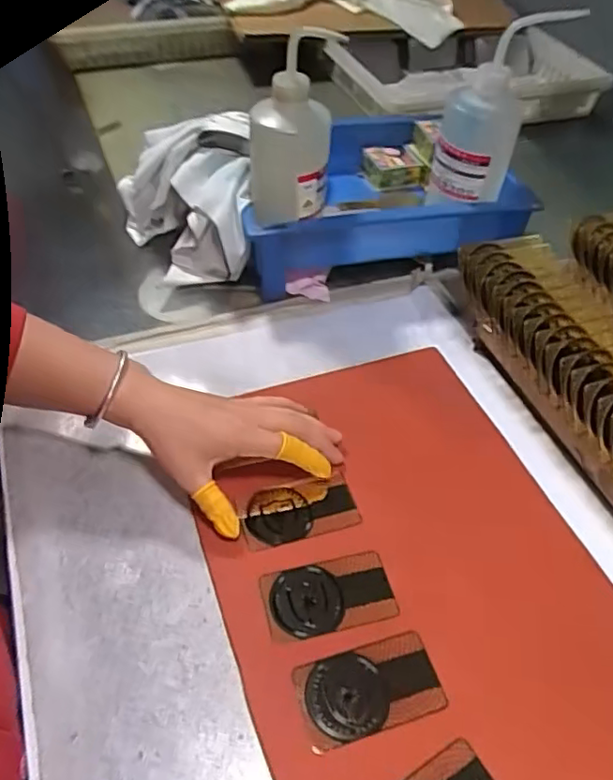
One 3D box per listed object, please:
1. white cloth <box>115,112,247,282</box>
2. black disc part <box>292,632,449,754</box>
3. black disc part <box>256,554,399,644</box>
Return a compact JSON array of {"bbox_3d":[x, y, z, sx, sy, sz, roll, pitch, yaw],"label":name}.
[{"bbox_3d":[-0.125,-0.203,0.670,0.147,0.128,0.191,-7,47,-11],"label":"white cloth"},{"bbox_3d":[0.039,0.185,0.385,0.087,0.004,0.049,-11,48,-14],"label":"black disc part"},{"bbox_3d":[0.015,0.140,0.423,0.087,0.005,0.049,-8,48,-11],"label":"black disc part"}]

